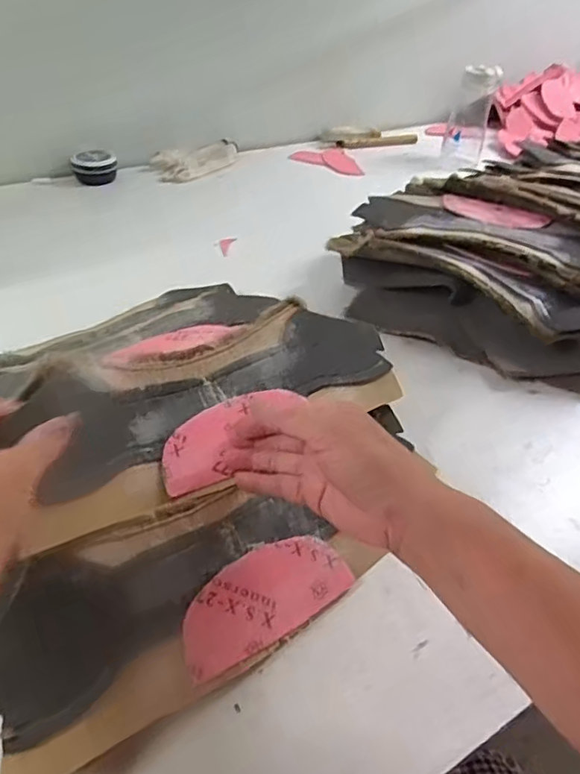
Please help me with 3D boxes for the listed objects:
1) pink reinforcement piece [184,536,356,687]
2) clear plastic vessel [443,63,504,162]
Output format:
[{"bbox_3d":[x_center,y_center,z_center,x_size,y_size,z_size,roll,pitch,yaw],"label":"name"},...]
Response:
[{"bbox_3d":[-0.017,0.145,0.398,0.130,0.006,0.058,-23,80,-34],"label":"pink reinforcement piece"},{"bbox_3d":[0.355,-0.543,1.104,0.073,0.140,0.086,14,43,11],"label":"clear plastic vessel"}]

